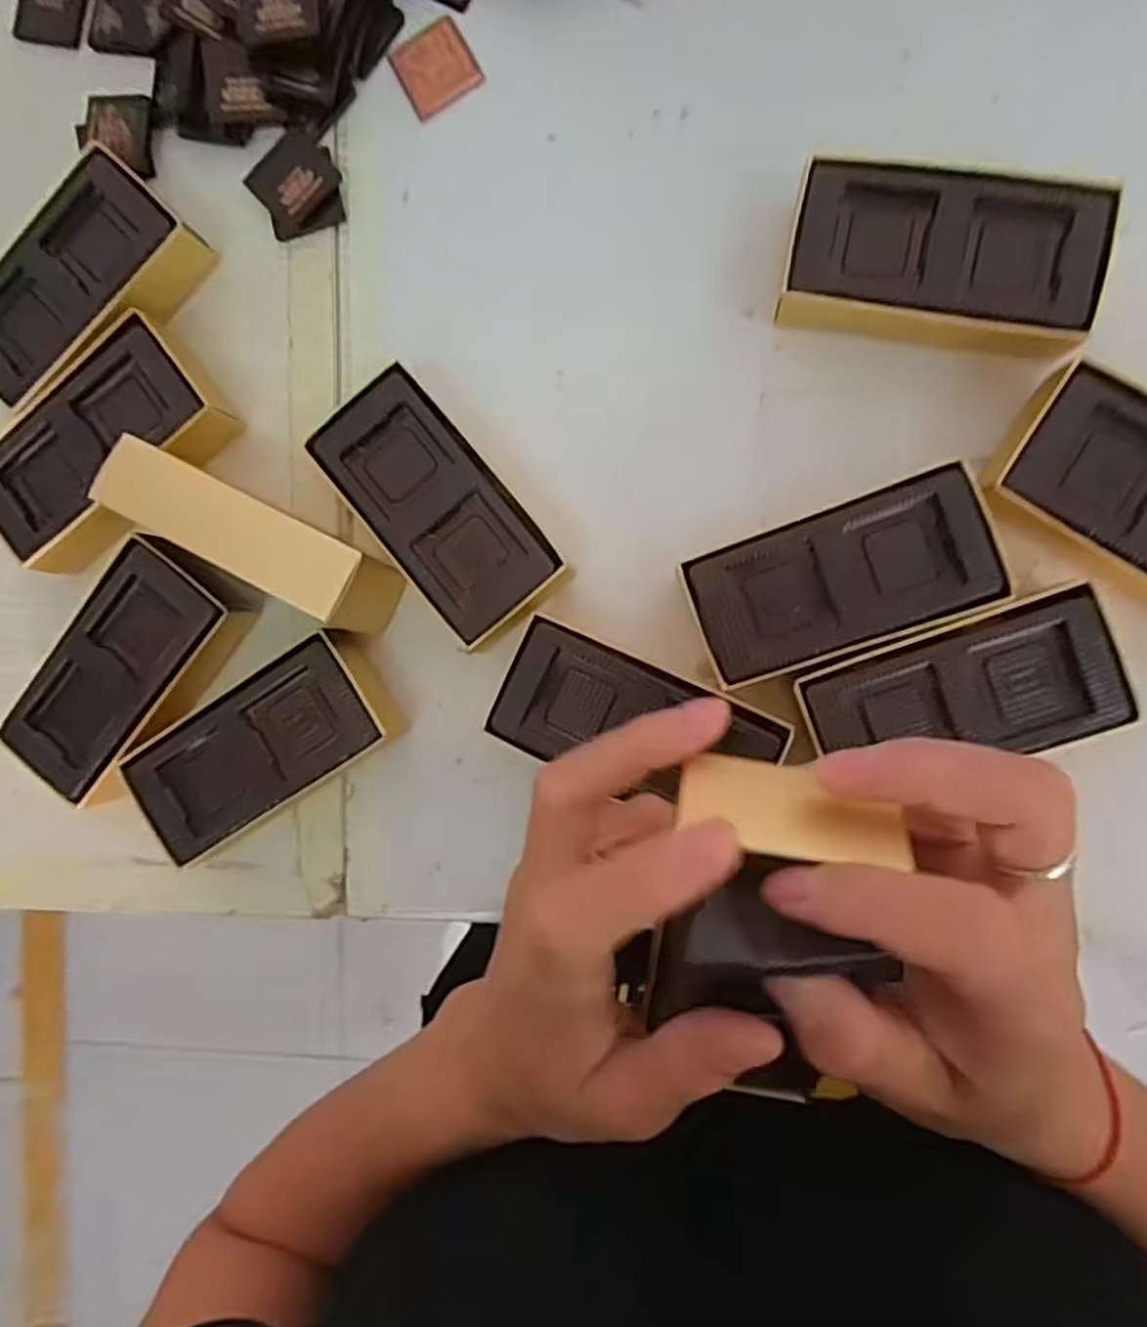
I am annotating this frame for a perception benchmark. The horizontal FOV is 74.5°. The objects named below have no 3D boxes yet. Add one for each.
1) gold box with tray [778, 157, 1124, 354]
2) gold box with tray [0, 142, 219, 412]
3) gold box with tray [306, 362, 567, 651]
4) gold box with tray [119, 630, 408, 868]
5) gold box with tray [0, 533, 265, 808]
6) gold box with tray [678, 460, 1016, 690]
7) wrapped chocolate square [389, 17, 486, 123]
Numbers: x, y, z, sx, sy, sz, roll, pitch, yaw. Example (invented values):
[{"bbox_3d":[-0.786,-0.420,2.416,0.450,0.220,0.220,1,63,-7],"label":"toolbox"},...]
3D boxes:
[{"bbox_3d":[0.144,-0.158,0.300,0.112,0.032,0.058,14,93,7],"label":"gold box with tray"},{"bbox_3d":[-0.220,-0.164,0.341,0.063,0.032,0.110,45,97,5],"label":"gold box with tray"},{"bbox_3d":[-0.056,-0.065,0.325,0.056,0.032,0.111,-39,86,7],"label":"gold box with tray"},{"bbox_3d":[-0.136,0.036,0.336,0.111,0.033,0.054,-34,87,7],"label":"gold box with tray"},{"bbox_3d":[-0.198,0.002,0.344,0.060,0.035,0.115,37,96,6],"label":"gold box with tray"},{"bbox_3d":[0.105,-0.033,0.305,0.113,0.034,0.054,-19,87,7],"label":"gold box with tray"},{"bbox_3d":[-0.061,-0.264,0.333,0.033,0.004,0.034,-30,87,8],"label":"wrapped chocolate square"}]

